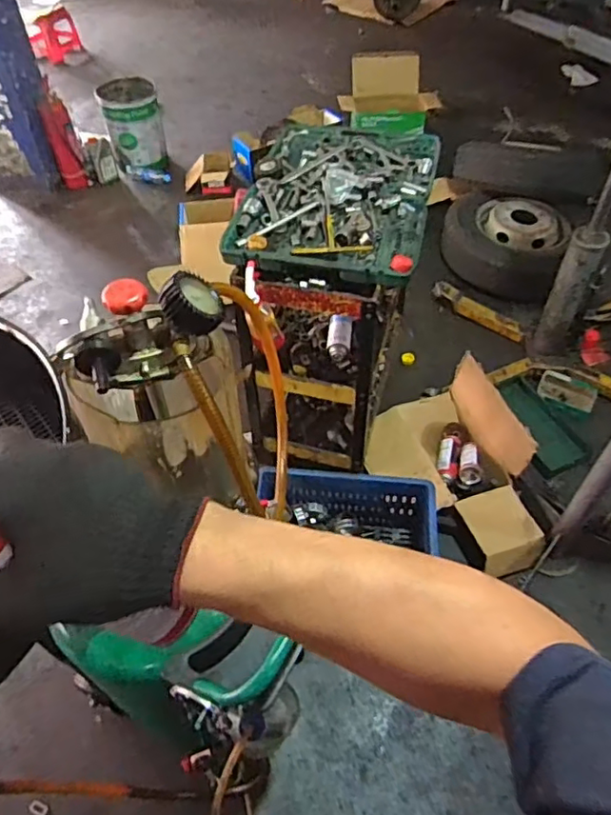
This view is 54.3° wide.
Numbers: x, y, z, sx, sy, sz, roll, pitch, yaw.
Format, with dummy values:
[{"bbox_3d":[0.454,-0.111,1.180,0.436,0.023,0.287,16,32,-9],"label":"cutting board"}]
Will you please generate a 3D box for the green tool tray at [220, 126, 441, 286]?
[{"bbox_3d":[0.096,-0.601,1.631,0.488,0.055,0.760,10,52,8],"label":"green tool tray"}]

